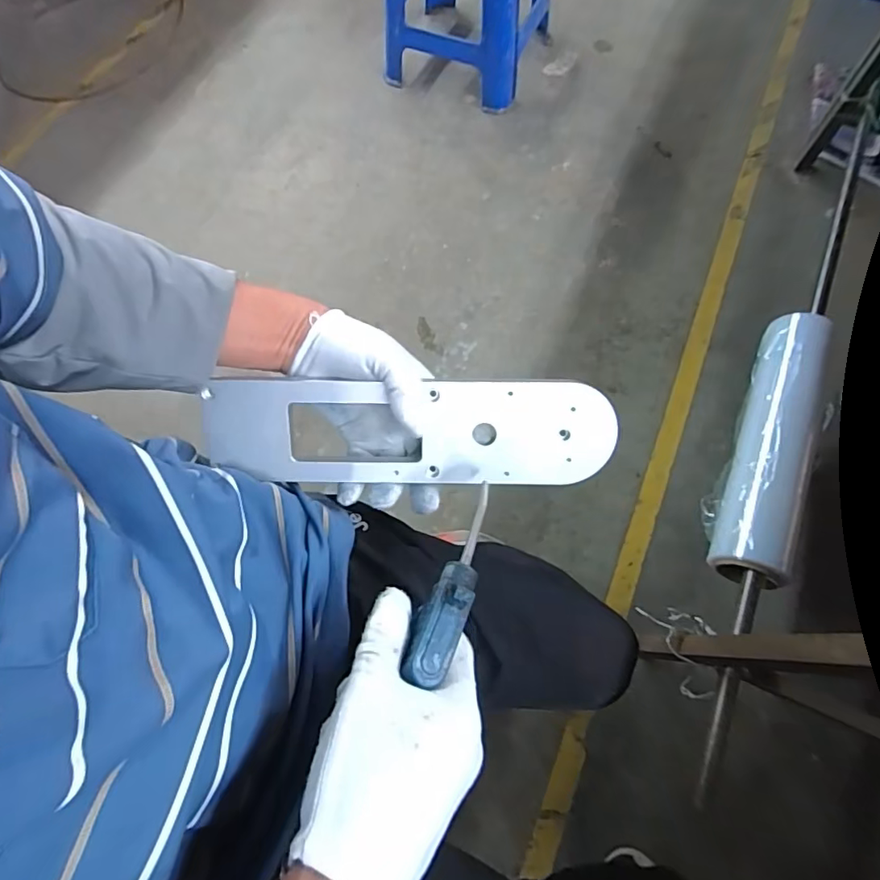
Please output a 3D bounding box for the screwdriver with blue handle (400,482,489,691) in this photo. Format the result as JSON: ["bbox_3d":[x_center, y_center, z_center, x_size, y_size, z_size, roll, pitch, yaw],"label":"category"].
[{"bbox_3d":[0.007,0.082,0.292,0.025,0.026,0.102,19,56,9],"label":"screwdriver with blue handle"}]

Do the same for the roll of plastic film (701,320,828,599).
[{"bbox_3d":[0.513,0.009,0.824,0.100,0.106,0.437,22,70,10],"label":"roll of plastic film"}]

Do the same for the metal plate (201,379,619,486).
[{"bbox_3d":[-0.025,-0.005,0.397,0.304,0.008,0.080,0,108,1],"label":"metal plate"}]

